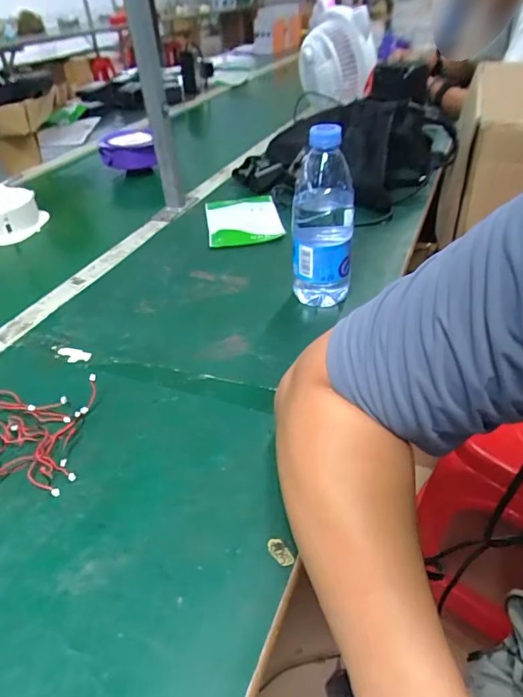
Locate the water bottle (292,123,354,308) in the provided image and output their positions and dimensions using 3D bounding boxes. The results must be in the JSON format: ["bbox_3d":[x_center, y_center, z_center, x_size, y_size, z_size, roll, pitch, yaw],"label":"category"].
[{"bbox_3d":[0.070,-0.138,0.526,0.069,0.197,0.058,-2,38,2],"label":"water bottle"}]

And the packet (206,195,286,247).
[{"bbox_3d":[-0.028,-0.218,0.778,0.123,0.015,0.169,-7,38,-4],"label":"packet"}]

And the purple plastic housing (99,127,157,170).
[{"bbox_3d":[-0.292,-0.435,1.023,0.112,0.065,0.107,-10,39,-8],"label":"purple plastic housing"}]

